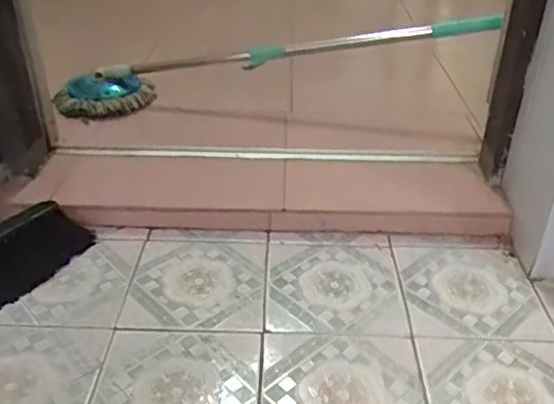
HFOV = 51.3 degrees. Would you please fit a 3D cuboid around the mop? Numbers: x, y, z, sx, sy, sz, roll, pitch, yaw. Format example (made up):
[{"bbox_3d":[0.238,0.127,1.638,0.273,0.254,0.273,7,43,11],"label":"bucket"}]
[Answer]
[{"bbox_3d":[-0.027,-0.310,1.243,0.994,0.112,0.145,-11,33,3],"label":"mop"}]

